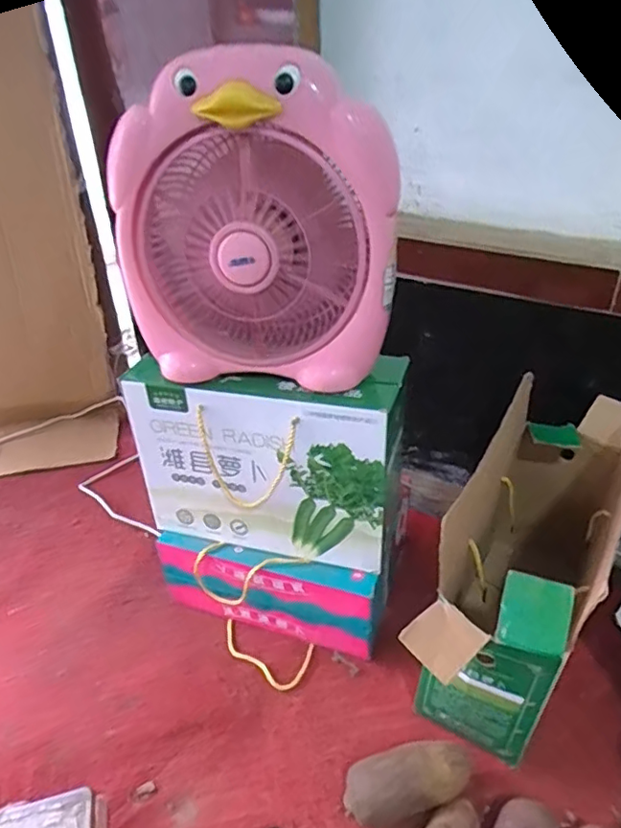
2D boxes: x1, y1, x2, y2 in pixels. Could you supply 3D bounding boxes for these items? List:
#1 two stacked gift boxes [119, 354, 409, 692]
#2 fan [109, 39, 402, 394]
[{"bbox_3d":[-0.067,0.132,0.838,0.361,0.418,0.122,10,27,15],"label":"two stacked gift boxes"},{"bbox_3d":[-0.055,-0.220,0.691,0.303,0.333,0.149,6,35,12],"label":"fan"}]

